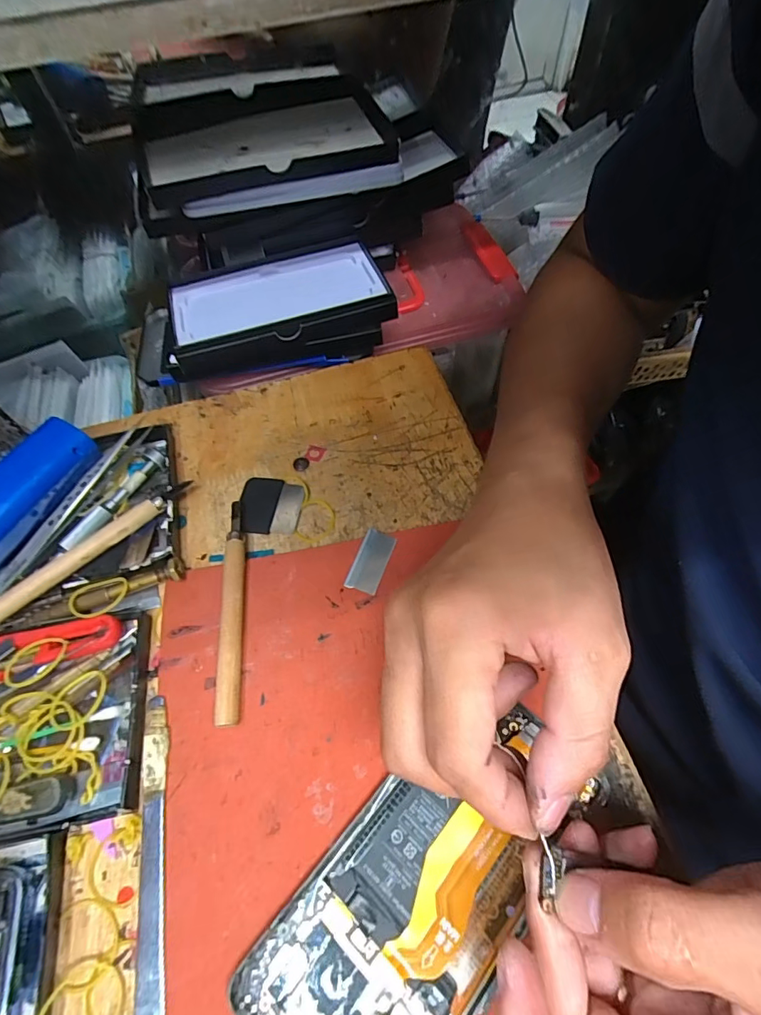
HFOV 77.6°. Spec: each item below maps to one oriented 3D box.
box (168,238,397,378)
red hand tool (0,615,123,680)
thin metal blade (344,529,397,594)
[{"bbox_3d":[-0.086,-0.165,0.388,0.177,0.035,0.098,-15,60,-6],"label":"box"},{"bbox_3d":[-0.173,0.071,0.245,0.076,0.013,0.024,-13,59,-4],"label":"red hand tool"},{"bbox_3d":[-0.005,0.031,0.273,0.018,0.004,0.038,21,65,7],"label":"thin metal blade"}]

